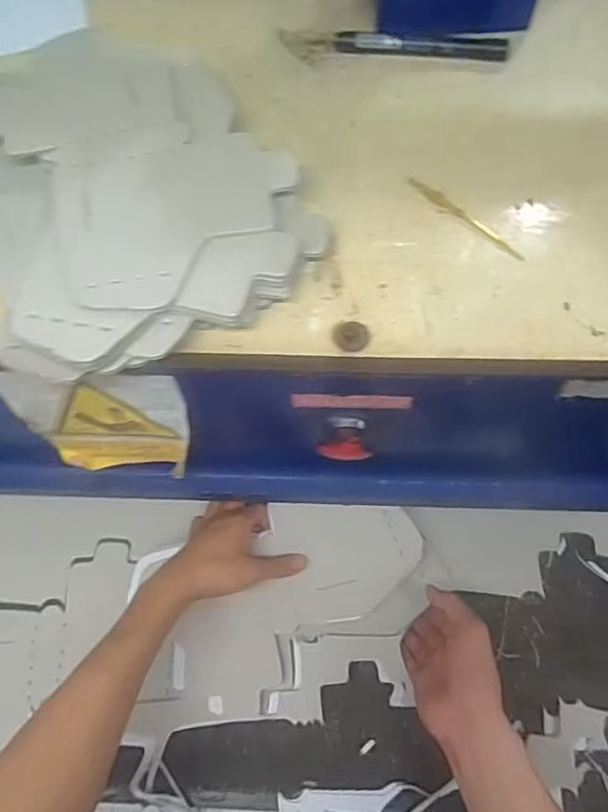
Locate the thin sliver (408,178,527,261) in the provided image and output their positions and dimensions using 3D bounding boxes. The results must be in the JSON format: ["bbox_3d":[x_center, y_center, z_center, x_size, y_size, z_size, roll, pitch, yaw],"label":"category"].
[{"bbox_3d":[0.116,-0.136,0.424,0.012,0.004,0.102,-40,70,-15],"label":"thin sliver"}]

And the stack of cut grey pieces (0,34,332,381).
[{"bbox_3d":[-0.158,-0.170,0.427,0.249,0.037,0.346,-34,69,-13],"label":"stack of cut grey pieces"}]

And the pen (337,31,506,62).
[{"bbox_3d":[0.097,-0.301,0.493,0.141,0.016,0.018,7,66,5],"label":"pen"}]

